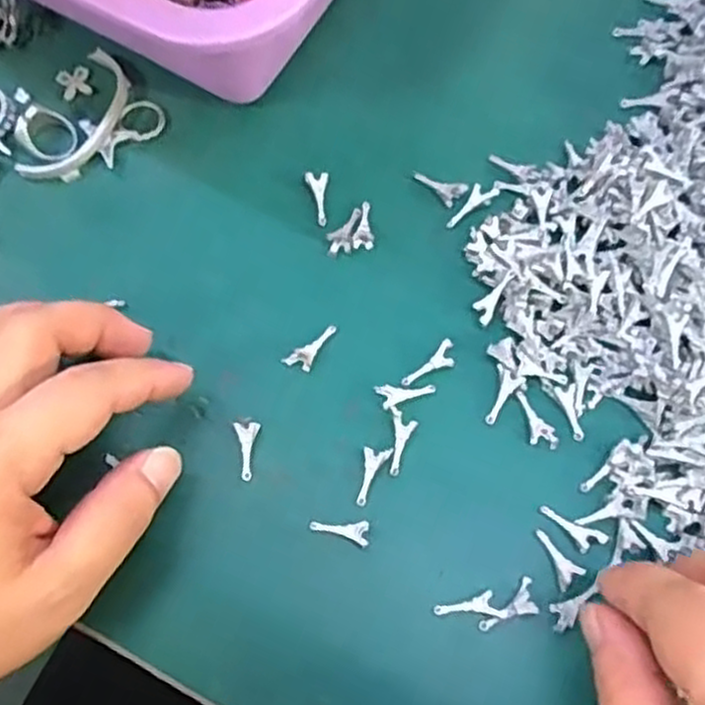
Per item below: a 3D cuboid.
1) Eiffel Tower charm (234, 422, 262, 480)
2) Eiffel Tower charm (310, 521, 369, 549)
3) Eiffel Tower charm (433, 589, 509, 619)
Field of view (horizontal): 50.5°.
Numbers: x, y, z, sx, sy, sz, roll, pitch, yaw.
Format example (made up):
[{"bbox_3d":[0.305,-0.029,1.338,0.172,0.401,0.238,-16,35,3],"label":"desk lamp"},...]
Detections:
[{"bbox_3d":[-0.039,0.036,0.271,0.008,0.007,0.021,3,85,1],"label":"Eiffel Tower charm"},{"bbox_3d":[-0.004,0.062,0.261,0.021,0.004,0.008,12,73,4],"label":"Eiffel Tower charm"},{"bbox_3d":[0.040,0.085,0.254,0.024,0.005,0.009,2,72,1],"label":"Eiffel Tower charm"}]

